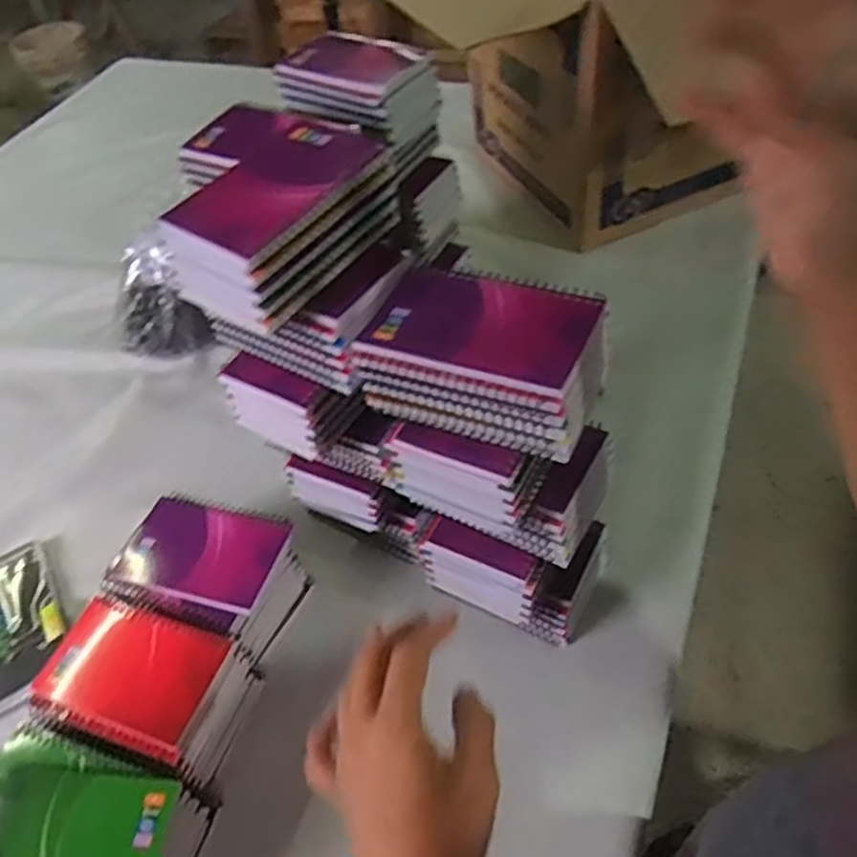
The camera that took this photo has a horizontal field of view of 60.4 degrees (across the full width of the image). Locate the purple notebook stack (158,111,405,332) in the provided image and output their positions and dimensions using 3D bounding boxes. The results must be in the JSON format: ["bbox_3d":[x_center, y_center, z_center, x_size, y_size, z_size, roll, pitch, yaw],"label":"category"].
[{"bbox_3d":[-0.095,-0.138,0.482,0.109,0.072,0.133,20,55,23],"label":"purple notebook stack"}]

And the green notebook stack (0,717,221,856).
[{"bbox_3d":[-0.234,0.279,0.504,0.149,0.084,0.108,7,51,12],"label":"green notebook stack"}]

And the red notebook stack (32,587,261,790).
[{"bbox_3d":[-0.216,0.201,0.574,0.147,0.080,0.094,13,53,18],"label":"red notebook stack"}]

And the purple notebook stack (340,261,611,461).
[{"bbox_3d":[0.032,-0.047,0.461,0.141,0.060,0.092,14,53,18],"label":"purple notebook stack"}]

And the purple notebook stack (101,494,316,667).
[{"bbox_3d":[-0.182,0.129,0.636,0.148,0.092,0.106,16,54,19],"label":"purple notebook stack"}]

